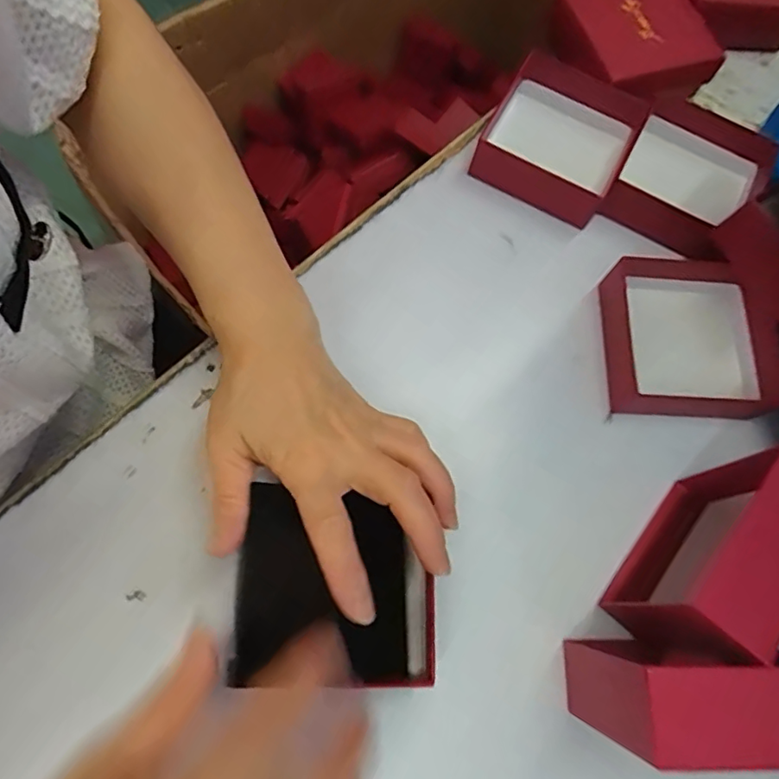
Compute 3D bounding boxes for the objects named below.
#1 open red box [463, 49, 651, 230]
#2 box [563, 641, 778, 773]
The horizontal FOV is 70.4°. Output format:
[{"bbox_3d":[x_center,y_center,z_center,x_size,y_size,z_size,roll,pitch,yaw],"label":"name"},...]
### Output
[{"bbox_3d":[0.112,-0.165,0.369,0.093,0.037,0.095,27,71,5],"label":"open red box"},{"bbox_3d":[0.131,0.132,0.239,0.087,0.091,0.038,5,71,-3],"label":"box"}]

